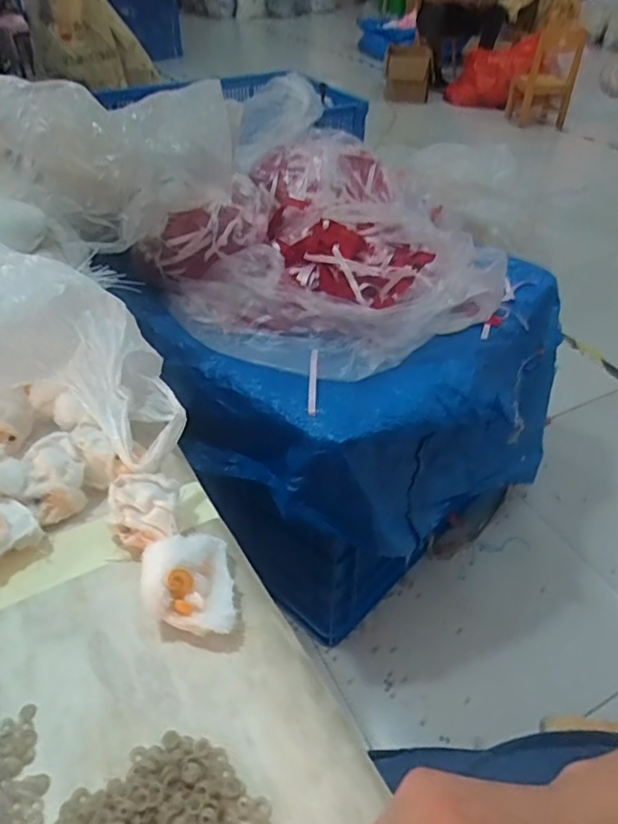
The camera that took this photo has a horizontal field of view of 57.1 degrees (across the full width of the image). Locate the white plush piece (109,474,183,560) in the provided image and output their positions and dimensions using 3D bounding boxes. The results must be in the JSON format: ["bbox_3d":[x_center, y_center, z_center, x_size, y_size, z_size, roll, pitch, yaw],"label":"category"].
[{"bbox_3d":[-0.116,0.072,0.402,0.047,0.042,0.046,0,41,0],"label":"white plush piece"}]

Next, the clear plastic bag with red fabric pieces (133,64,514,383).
[{"bbox_3d":[0.043,-0.331,0.988,0.591,0.233,0.570,17,44,18],"label":"clear plastic bag with red fabric pieces"}]

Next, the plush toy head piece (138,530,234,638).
[{"bbox_3d":[-0.076,0.110,0.358,0.054,0.036,0.066,-7,42,-8],"label":"plush toy head piece"}]

